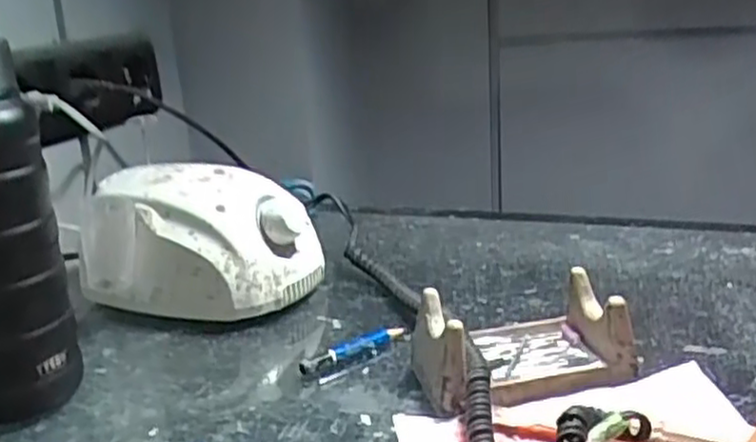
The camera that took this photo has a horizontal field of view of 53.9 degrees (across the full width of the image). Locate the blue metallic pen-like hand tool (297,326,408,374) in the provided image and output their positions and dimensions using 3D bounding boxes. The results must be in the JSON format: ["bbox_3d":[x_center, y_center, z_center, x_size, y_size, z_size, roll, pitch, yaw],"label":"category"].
[{"bbox_3d":[-0.012,0.069,0.405,0.069,0.010,0.008,-14,20,-32],"label":"blue metallic pen-like hand tool"}]

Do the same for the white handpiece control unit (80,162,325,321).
[{"bbox_3d":[-0.111,0.017,0.473,0.143,0.086,0.076,-2,17,4],"label":"white handpiece control unit"}]

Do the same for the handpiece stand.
[{"bbox_3d":[0.069,0.057,0.368,0.096,0.044,0.064,-6,17,-9],"label":"handpiece stand"}]

